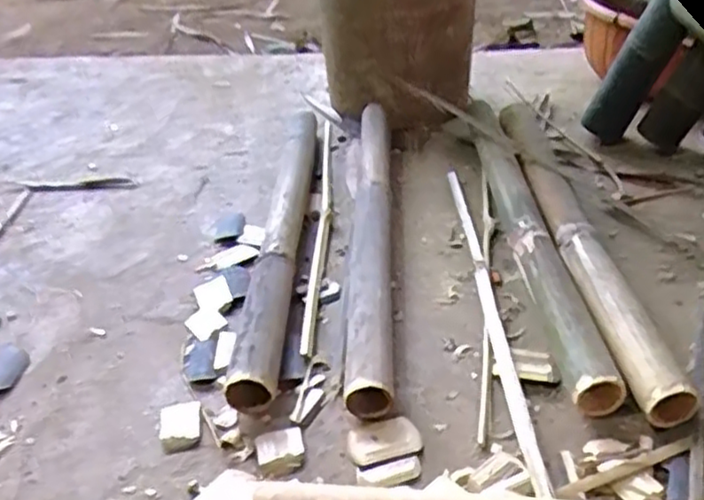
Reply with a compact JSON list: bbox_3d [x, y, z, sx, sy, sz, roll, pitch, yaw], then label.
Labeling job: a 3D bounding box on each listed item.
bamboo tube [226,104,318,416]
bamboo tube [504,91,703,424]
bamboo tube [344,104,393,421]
[{"bbox_3d":[-0.094,-0.033,0.959,0.064,0.057,0.616,-2,36,5],"label":"bamboo tube"},{"bbox_3d":[0.273,-0.037,0.906,0.064,0.058,0.632,-6,35,-1],"label":"bamboo tube"},{"bbox_3d":[0.026,-0.034,0.951,0.056,0.049,0.633,-2,36,4],"label":"bamboo tube"}]

